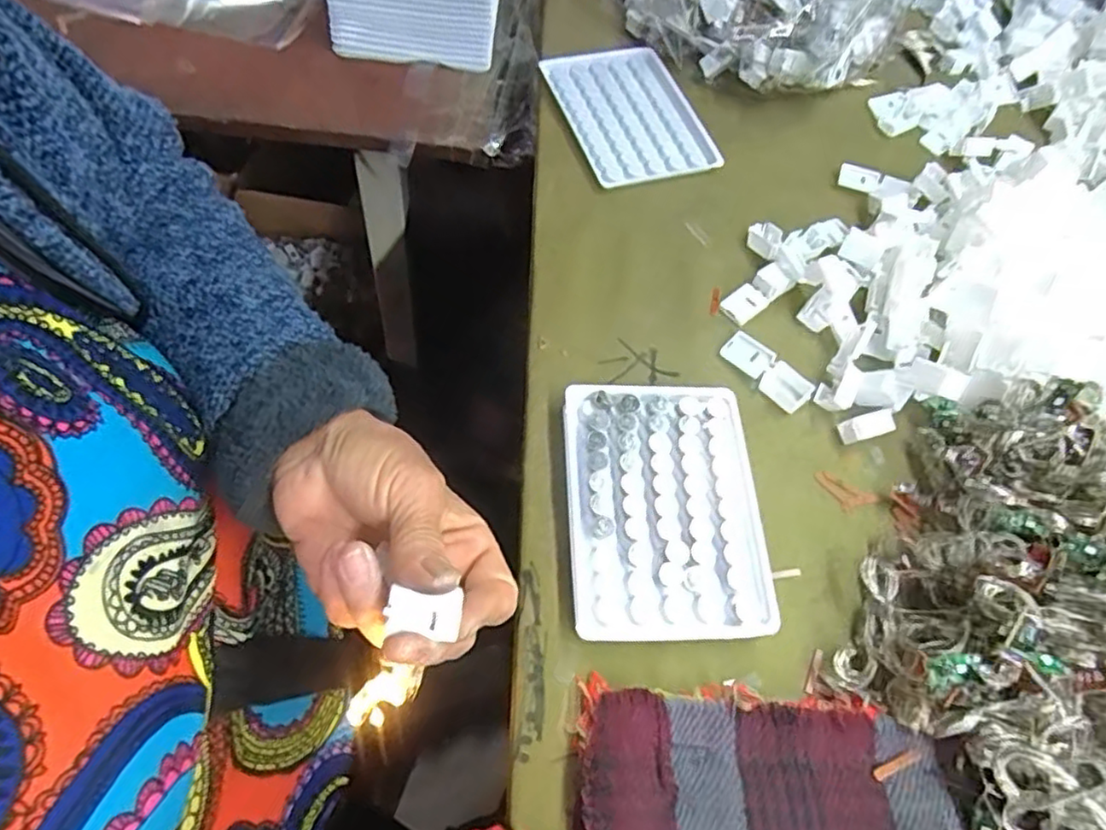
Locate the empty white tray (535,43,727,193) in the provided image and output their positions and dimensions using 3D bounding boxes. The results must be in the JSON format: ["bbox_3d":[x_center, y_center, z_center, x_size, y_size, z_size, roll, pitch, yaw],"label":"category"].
[{"bbox_3d":[0.053,-0.217,0.477,0.089,0.008,0.125,-16,64,-11],"label":"empty white tray"}]

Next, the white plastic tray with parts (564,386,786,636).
[{"bbox_3d":[0.055,0.045,0.336,0.093,0.018,0.128,-1,62,-3],"label":"white plastic tray with parts"}]

